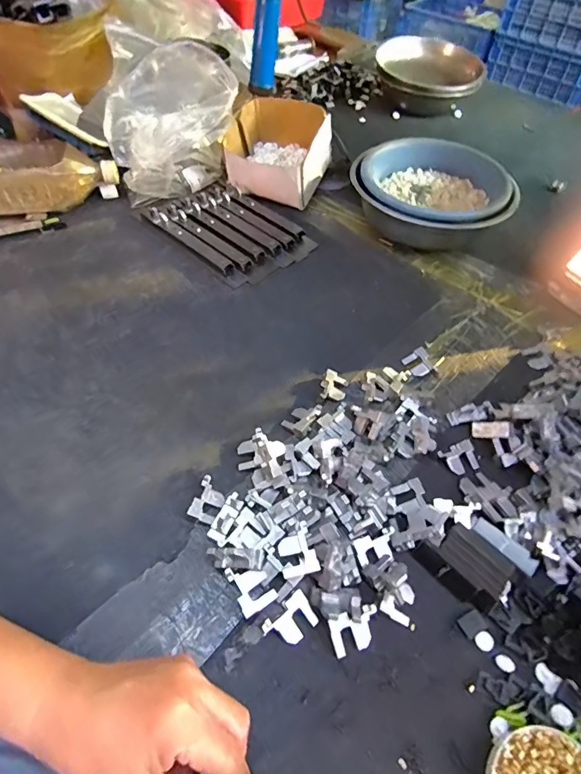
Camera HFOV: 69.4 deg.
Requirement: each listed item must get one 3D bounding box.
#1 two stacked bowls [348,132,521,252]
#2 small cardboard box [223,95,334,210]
[{"bbox_3d":[0.200,-0.268,0.595,0.207,0.081,0.178,31,57,18],"label":"two stacked bowls"},{"bbox_3d":[-0.017,-0.352,0.638,0.142,0.096,0.148,14,53,7],"label":"small cardboard box"}]

